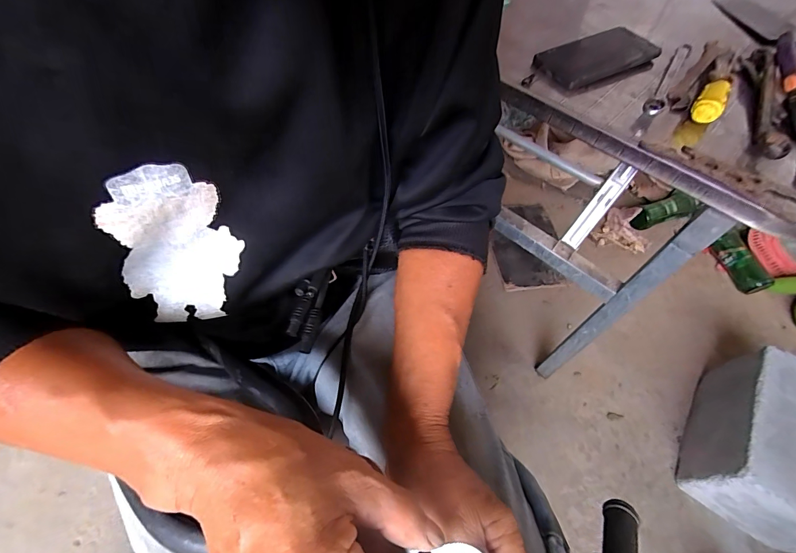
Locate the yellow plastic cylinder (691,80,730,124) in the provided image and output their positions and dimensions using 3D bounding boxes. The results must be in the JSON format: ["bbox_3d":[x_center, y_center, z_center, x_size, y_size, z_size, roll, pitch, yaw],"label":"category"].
[{"bbox_3d":[0.378,-0.208,0.441,0.029,0.032,0.057,17,59,38],"label":"yellow plastic cylinder"}]

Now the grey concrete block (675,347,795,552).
[{"bbox_3d":[0.710,0.318,0.697,0.168,0.225,0.313,30,61,15],"label":"grey concrete block"}]

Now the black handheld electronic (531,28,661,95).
[{"bbox_3d":[0.275,-0.297,0.503,0.176,0.022,0.083,-23,62,-16],"label":"black handheld electronic"}]

